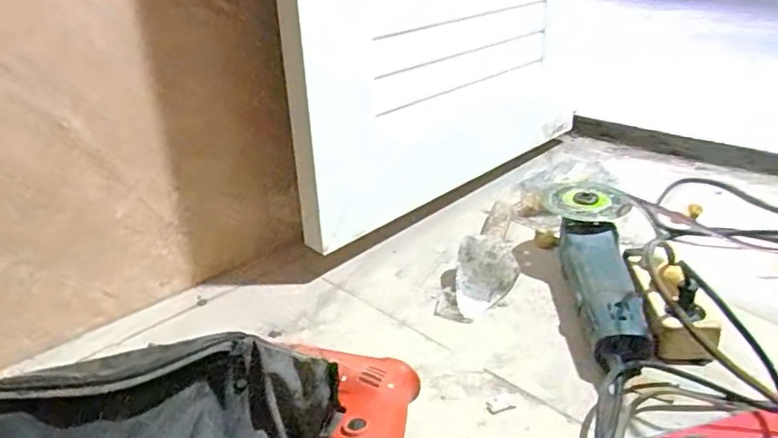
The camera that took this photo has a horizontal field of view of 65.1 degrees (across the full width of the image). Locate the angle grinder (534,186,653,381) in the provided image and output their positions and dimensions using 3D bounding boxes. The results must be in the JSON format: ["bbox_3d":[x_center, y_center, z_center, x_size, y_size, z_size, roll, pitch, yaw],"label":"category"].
[{"bbox_3d":[0.230,0.054,0.683,0.092,0.082,0.295,1,28,8],"label":"angle grinder"}]

